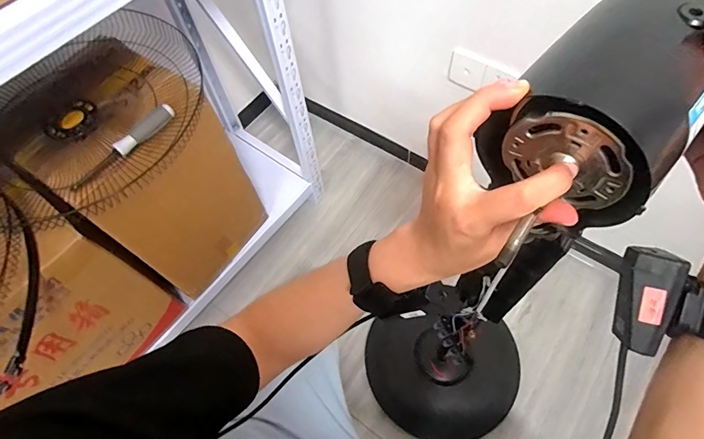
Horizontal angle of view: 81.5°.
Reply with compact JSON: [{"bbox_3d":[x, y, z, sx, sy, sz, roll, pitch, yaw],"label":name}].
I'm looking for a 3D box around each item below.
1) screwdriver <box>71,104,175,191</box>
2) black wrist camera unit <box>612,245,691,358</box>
[{"bbox_3d":[-0.389,-0.127,0.690,0.021,0.033,0.202,39,70,22],"label":"screwdriver"},{"bbox_3d":[0.203,0.055,0.283,0.031,0.024,0.072,6,103,7],"label":"black wrist camera unit"}]

